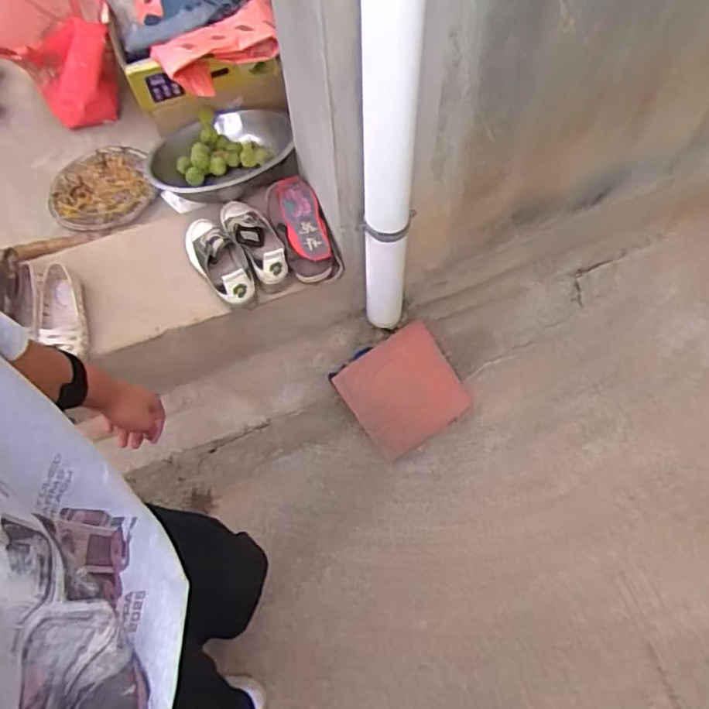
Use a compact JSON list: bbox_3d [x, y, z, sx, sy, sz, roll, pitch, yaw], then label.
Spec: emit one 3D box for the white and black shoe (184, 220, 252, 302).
[{"bbox_3d":[-0.262,-0.188,1.161,0.086,0.060,0.205,-37,67,-15],"label":"white and black shoe"}]

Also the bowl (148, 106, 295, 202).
[{"bbox_3d":[-0.285,-0.432,1.290,0.306,0.105,0.259,-16,63,-5],"label":"bowl"}]

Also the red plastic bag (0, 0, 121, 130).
[{"bbox_3d":[-0.690,-0.697,1.401,0.278,0.233,0.292,-25,64,-9],"label":"red plastic bag"}]

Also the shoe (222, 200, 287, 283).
[{"bbox_3d":[-0.199,-0.236,1.175,0.076,0.052,0.216,-32,65,-12],"label":"shoe"}]

